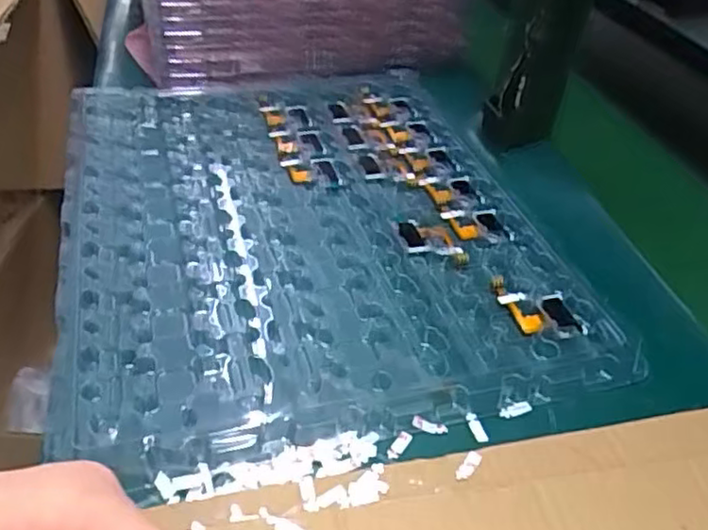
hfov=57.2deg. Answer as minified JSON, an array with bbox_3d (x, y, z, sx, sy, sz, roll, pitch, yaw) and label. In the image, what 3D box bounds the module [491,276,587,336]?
[{"bbox_3d":[0.108,0.026,0.383,0.045,0.013,0.045,0,40,-5],"label":"module"}]

